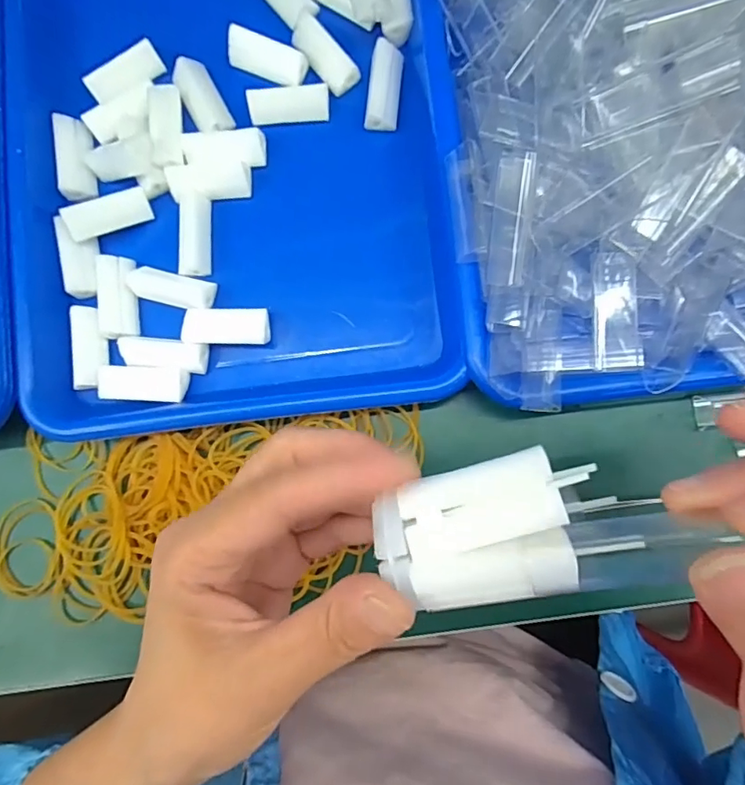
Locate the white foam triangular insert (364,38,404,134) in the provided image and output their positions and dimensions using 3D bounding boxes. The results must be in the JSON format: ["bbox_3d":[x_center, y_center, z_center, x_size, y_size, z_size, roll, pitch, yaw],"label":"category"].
[{"bbox_3d":[0.007,-0.174,0.294,0.017,0.016,0.047,7,83,5],"label":"white foam triangular insert"}]

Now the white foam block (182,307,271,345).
[{"bbox_3d":[-0.079,-0.036,0.285,0.045,0.016,0.021,2,83,5],"label":"white foam block"}]

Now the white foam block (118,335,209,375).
[{"bbox_3d":[-0.115,-0.021,0.283,0.046,0.009,0.016,5,83,5],"label":"white foam block"}]

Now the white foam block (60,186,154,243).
[{"bbox_3d":[-0.151,-0.103,0.295,0.045,0.012,0.019,-24,115,-16],"label":"white foam block"}]

